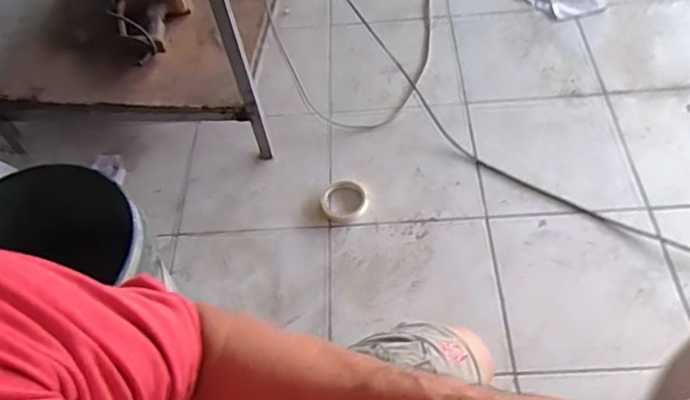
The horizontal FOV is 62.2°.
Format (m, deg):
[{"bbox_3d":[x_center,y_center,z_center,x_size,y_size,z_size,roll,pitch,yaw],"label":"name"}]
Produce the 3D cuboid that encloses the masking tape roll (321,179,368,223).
[{"bbox_3d":[-0.002,-0.001,1.125,0.089,0.016,0.097,-2,52,2],"label":"masking tape roll"}]

